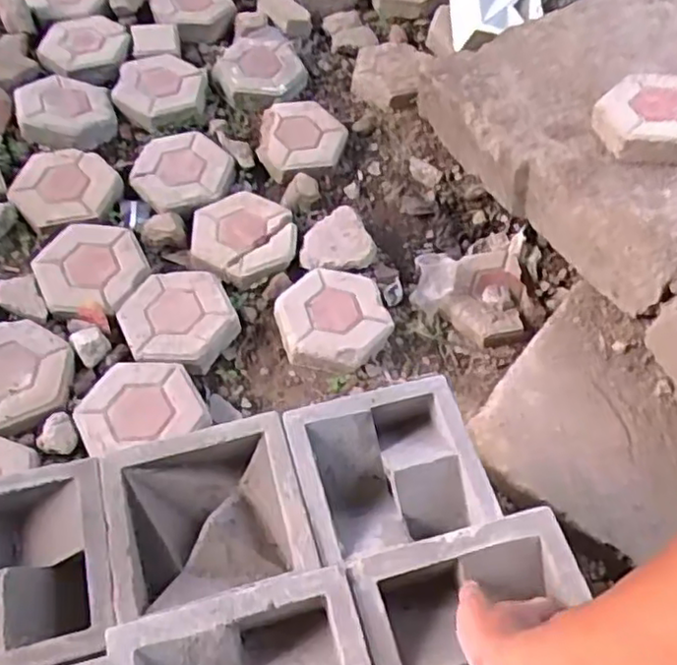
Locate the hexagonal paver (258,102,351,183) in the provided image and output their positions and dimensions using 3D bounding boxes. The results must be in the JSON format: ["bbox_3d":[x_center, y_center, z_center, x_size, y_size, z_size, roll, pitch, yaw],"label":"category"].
[{"bbox_3d":[-0.078,-0.429,1.478,0.199,0.055,0.200,-11,59,-12],"label":"hexagonal paver"}]

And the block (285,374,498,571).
[{"bbox_3d":[0.053,0.156,0.764,0.197,0.071,0.170,-13,59,-13],"label":"block"}]

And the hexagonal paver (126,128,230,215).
[{"bbox_3d":[-0.321,-0.337,1.392,0.208,0.053,0.201,41,63,20],"label":"hexagonal paver"}]

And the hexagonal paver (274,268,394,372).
[{"bbox_3d":[-0.010,-0.028,1.271,0.203,0.047,0.208,-15,60,-14],"label":"hexagonal paver"}]

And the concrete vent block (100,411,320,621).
[{"bbox_3d":[-0.138,0.193,0.723,0.194,0.076,0.169,-11,59,-12],"label":"concrete vent block"}]

